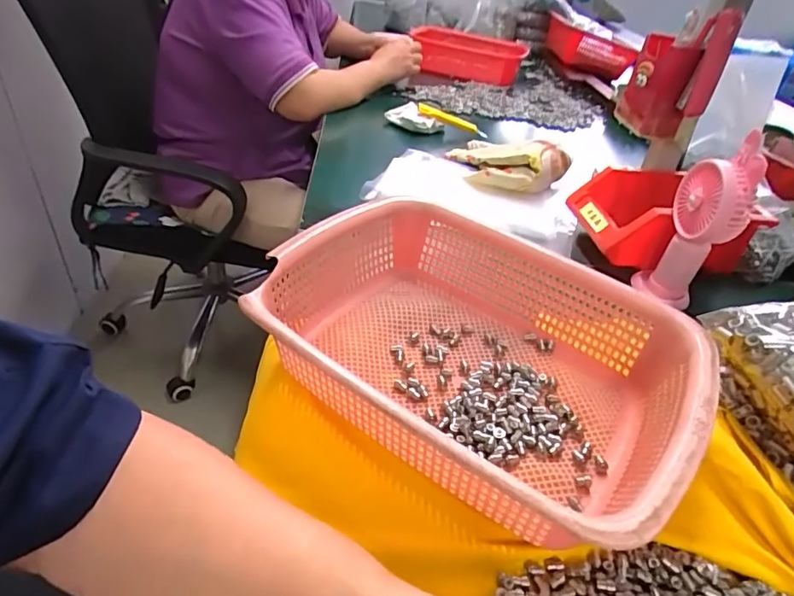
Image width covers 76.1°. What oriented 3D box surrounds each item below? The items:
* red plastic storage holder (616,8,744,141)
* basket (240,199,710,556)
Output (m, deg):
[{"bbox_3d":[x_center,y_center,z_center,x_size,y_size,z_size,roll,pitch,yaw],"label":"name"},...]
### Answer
[{"bbox_3d":[0.310,-0.250,0.576,0.093,0.122,0.060,22,40,18],"label":"red plastic storage holder"},{"bbox_3d":[0.054,0.036,0.368,0.292,0.070,0.218,27,42,24],"label":"basket"}]

